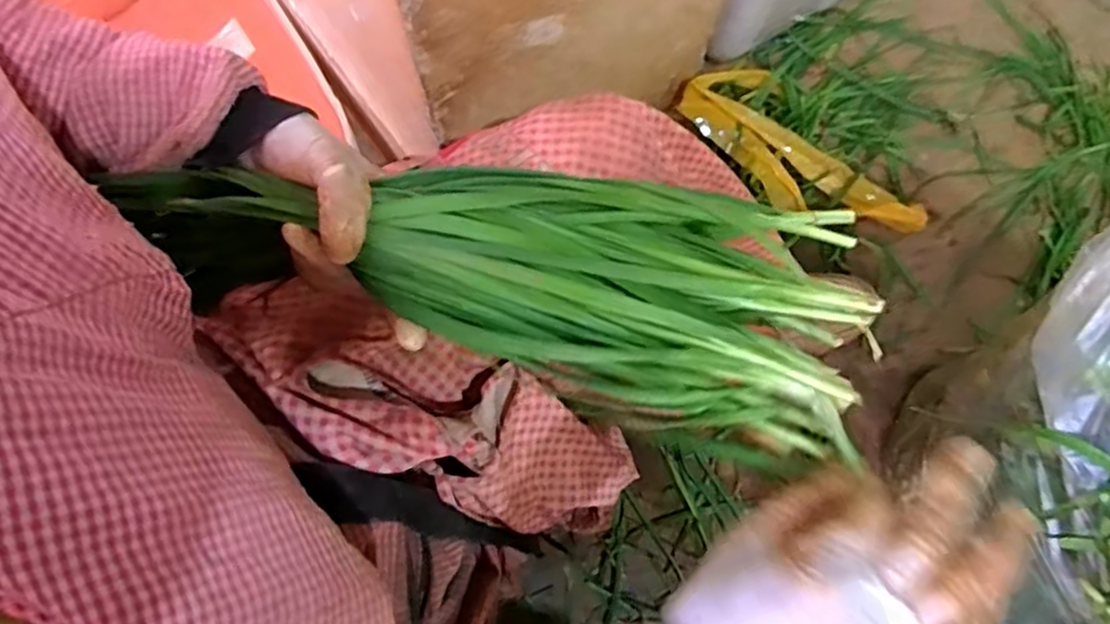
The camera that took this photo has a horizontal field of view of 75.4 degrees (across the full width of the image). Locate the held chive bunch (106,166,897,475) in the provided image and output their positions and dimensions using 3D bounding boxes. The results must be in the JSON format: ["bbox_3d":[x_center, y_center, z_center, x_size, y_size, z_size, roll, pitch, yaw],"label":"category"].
[{"bbox_3d":[-0.030,-0.026,0.353,0.337,0.071,0.123,13,74,8],"label":"held chive bunch"}]

